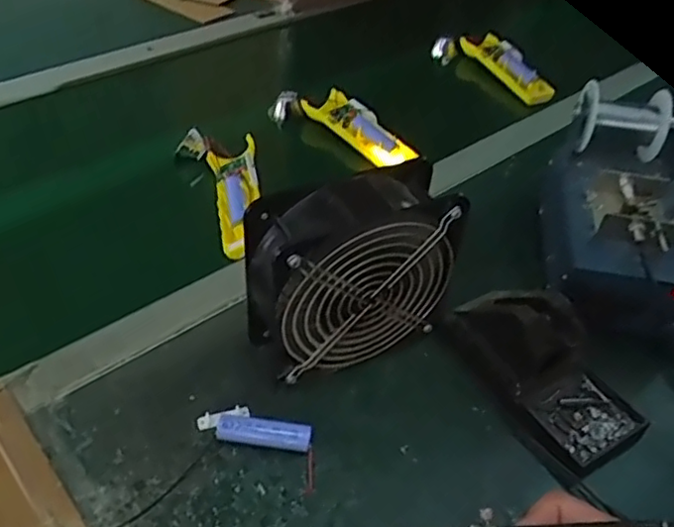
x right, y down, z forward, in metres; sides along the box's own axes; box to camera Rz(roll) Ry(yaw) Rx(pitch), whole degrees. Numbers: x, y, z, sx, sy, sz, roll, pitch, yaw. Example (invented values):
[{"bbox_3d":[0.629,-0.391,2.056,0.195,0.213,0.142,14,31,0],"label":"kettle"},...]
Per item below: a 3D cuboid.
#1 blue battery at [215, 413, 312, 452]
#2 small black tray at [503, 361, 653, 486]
[{"bbox_3d":[-0.052,0.120,0.470,0.067,0.021,0.021,8,43,4],"label":"blue battery"},{"bbox_3d":[0.180,0.120,0.502,0.080,0.031,0.071,-20,49,-27],"label":"small black tray"}]

